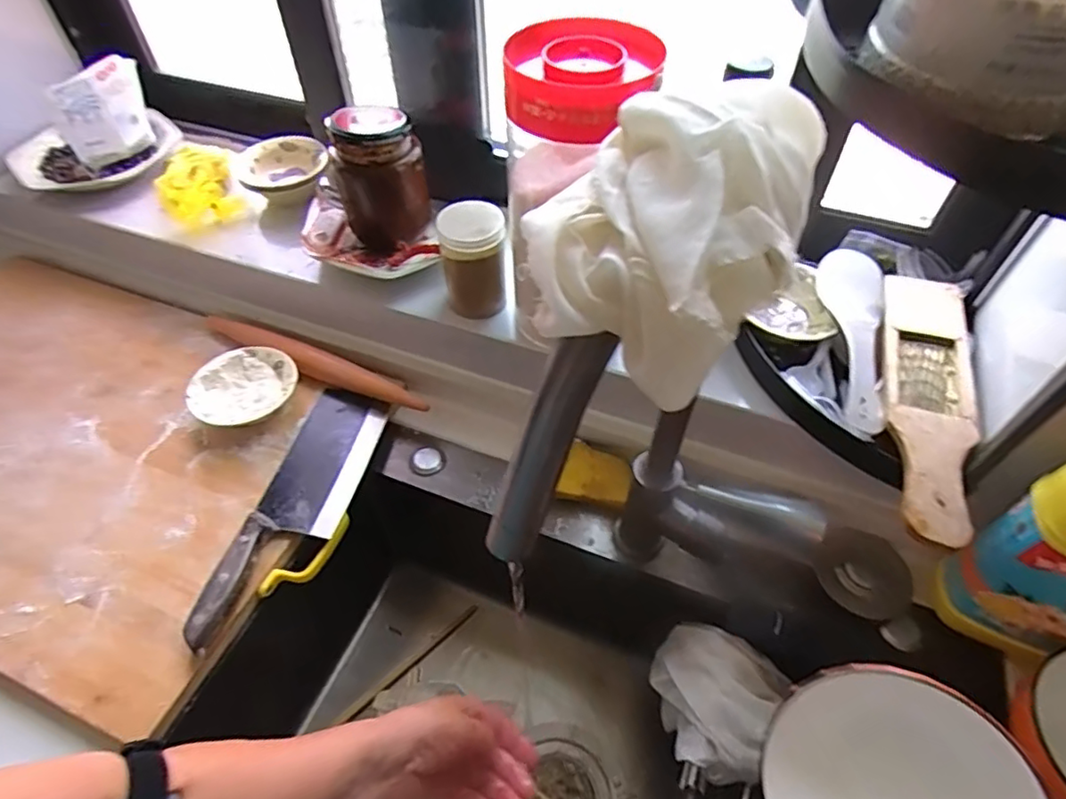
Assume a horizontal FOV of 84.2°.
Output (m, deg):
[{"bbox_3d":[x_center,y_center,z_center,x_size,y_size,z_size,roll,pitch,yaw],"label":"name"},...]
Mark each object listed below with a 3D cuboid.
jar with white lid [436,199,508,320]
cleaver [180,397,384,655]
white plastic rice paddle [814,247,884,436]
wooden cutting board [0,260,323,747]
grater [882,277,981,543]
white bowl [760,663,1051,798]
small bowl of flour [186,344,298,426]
[{"bbox_3d":[-0.060,-0.137,0.602,0.061,0.113,0.055,-7,51,-6],"label":"jar with white lid"},{"bbox_3d":[-0.226,0.095,0.571,0.084,0.024,0.283,9,51,7],"label":"cleaver"},{"bbox_3d":[0.290,-0.070,0.540,0.063,0.019,0.211,16,52,12],"label":"white plastic rice paddle"},{"bbox_3d":[-0.511,0.042,0.646,0.619,0.030,0.399,17,52,14],"label":"wooden cutting board"},{"bbox_3d":[0.336,-0.009,0.504,0.066,0.018,0.287,16,52,13],"label":"grater"},{"bbox_3d":[0.207,0.227,0.334,0.137,0.063,0.132,-18,54,26],"label":"white bowl"},{"bbox_3d":[-0.317,-0.009,0.655,0.109,0.036,0.105,0,50,0],"label":"small bowl of flour"}]

